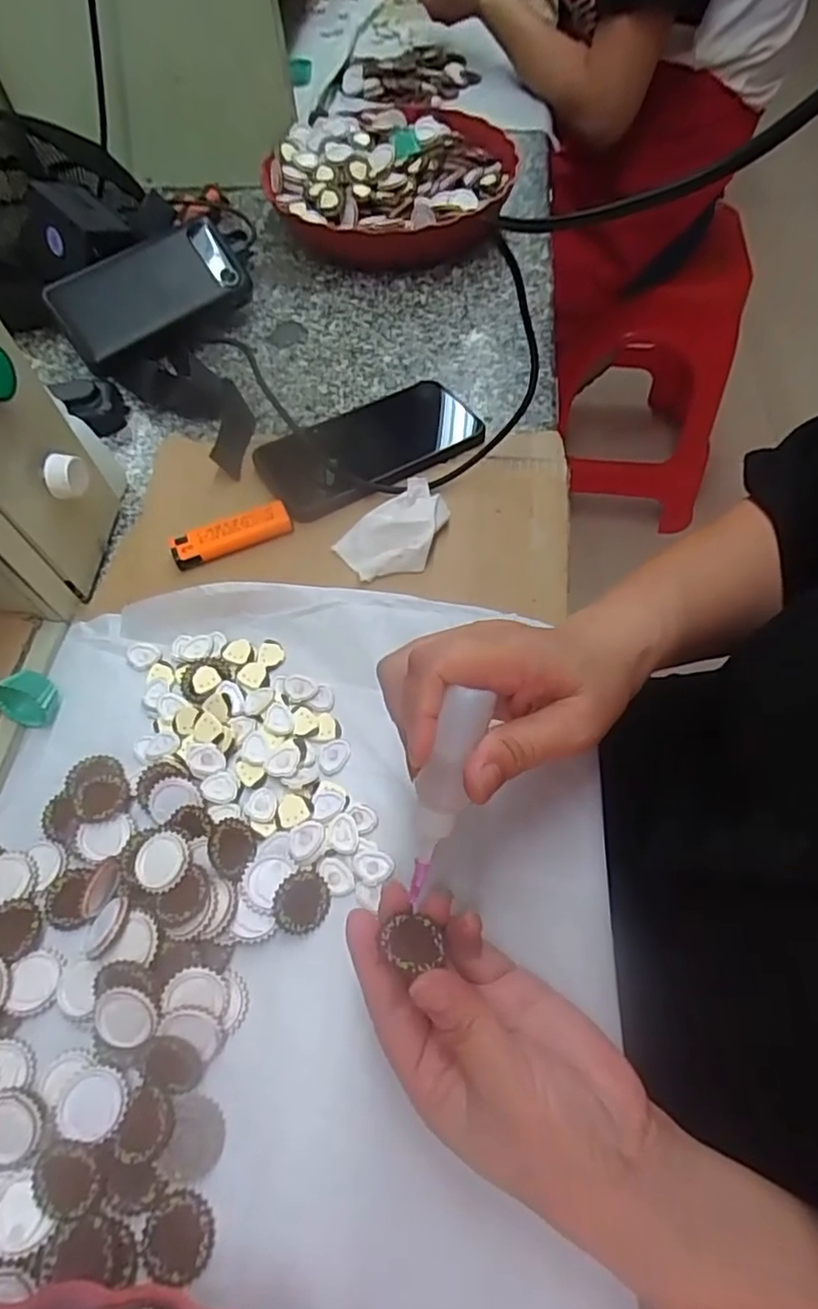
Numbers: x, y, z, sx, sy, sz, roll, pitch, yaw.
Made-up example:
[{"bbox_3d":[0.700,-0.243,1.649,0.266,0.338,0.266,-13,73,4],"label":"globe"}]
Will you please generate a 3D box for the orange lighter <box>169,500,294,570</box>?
[{"bbox_3d":[-0.118,-0.080,0.418,0.079,0.018,0.022,-23,62,-10],"label":"orange lighter"}]

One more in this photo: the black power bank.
[{"bbox_3d":[-0.209,-0.300,0.515,0.153,0.021,0.070,-37,104,-13],"label":"black power bank"}]

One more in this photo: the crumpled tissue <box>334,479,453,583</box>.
[{"bbox_3d":[-0.007,-0.082,0.409,0.076,0.017,0.057,-35,65,-15],"label":"crumpled tissue"}]

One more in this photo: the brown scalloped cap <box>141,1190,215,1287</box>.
[{"bbox_3d":[-0.092,0.231,0.249,0.028,0.004,0.027,-1,61,3],"label":"brown scalloped cap"}]

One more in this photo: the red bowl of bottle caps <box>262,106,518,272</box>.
[{"bbox_3d":[-0.016,-0.452,0.613,0.225,0.068,0.218,-1,61,3],"label":"red bowl of bottle caps"}]

